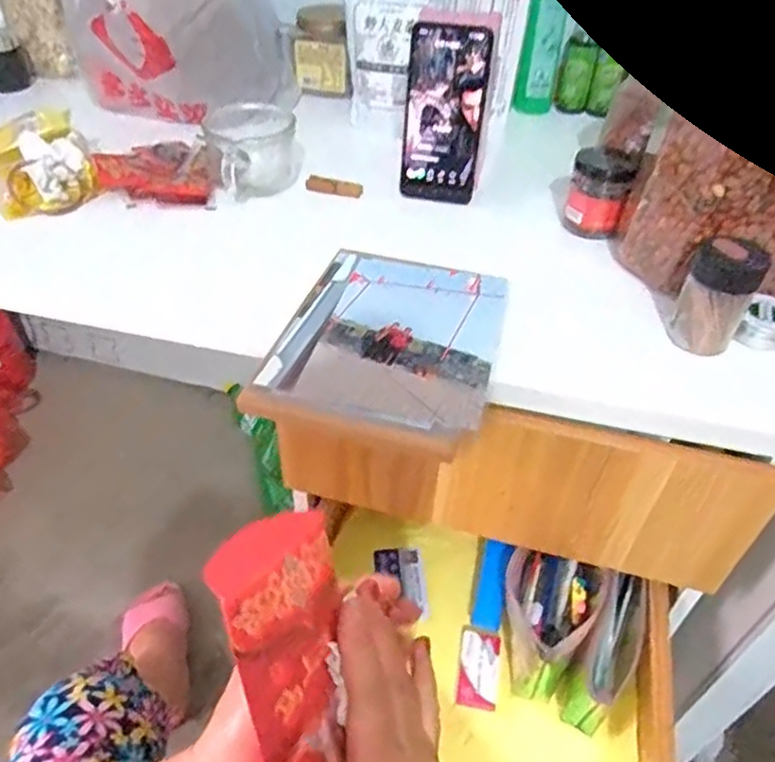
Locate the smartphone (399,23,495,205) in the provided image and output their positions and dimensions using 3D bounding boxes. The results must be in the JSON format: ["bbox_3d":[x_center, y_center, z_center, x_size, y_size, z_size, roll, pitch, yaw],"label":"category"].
[{"bbox_3d":[0.056,-0.262,0.640,0.075,0.163,0.010,10,35,9],"label":"smartphone"}]

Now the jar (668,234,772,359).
[{"bbox_3d":[0.262,-0.073,0.502,0.049,0.090,0.057,29,49,25],"label":"jar"}]

